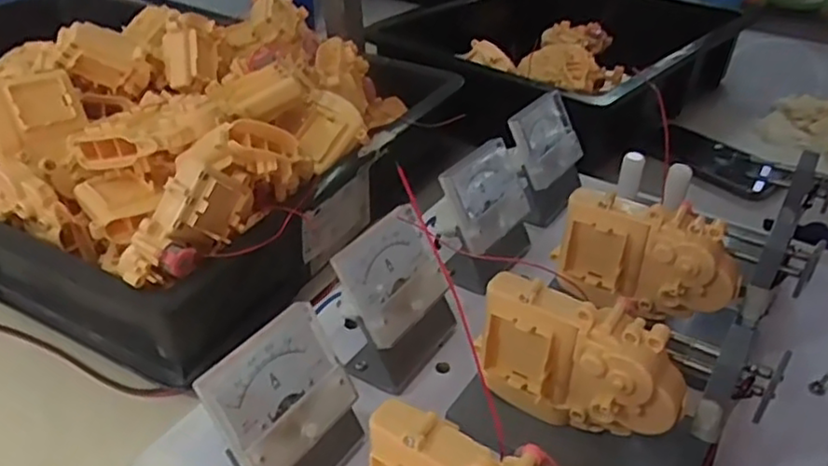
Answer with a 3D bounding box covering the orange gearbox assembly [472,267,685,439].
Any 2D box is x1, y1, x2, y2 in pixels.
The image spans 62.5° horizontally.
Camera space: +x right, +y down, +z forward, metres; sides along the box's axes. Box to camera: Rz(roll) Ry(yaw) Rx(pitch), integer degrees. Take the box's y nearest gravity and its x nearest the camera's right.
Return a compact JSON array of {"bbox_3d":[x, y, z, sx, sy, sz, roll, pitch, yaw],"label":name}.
[{"bbox_3d":[0.077,0.063,0.324,0.094,0.069,0.030,18,40,23],"label":"orange gearbox assembly"}]

